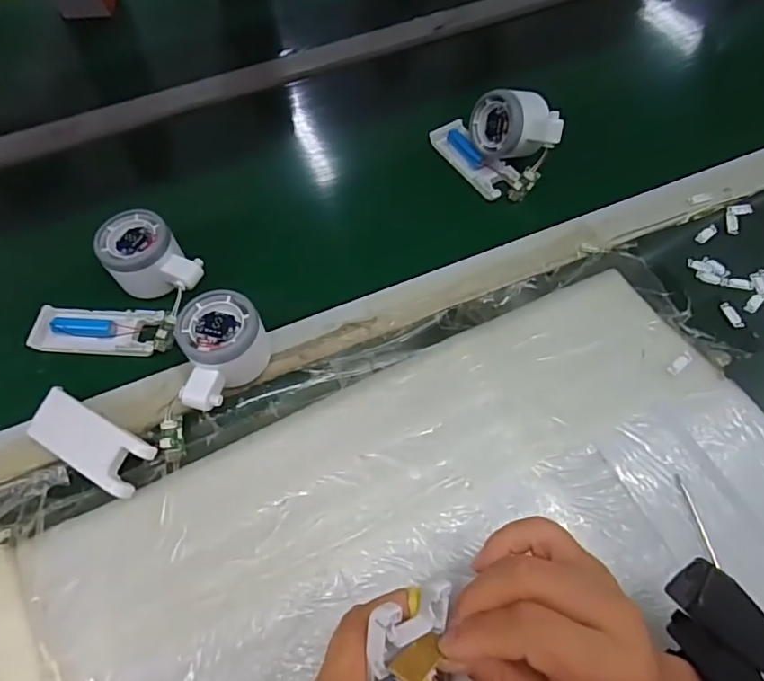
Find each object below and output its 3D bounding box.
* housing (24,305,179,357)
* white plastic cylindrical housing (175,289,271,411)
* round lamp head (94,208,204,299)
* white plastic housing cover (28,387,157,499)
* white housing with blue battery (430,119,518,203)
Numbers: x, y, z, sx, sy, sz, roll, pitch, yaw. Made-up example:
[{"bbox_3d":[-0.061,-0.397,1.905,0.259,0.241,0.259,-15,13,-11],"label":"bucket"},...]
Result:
[{"bbox_3d":[-0.229,-0.008,0.434,0.119,0.015,0.042,3,59,4],"label":"housing"},{"bbox_3d":[-0.116,0.010,0.392,0.062,0.050,0.083,-12,63,-3],"label":"white plastic cylindrical housing"},{"bbox_3d":[-0.197,-0.067,0.441,0.058,0.048,0.086,-40,68,-16],"label":"round lamp head"},{"bbox_3d":[-0.211,0.073,0.377,0.098,0.022,0.039,26,63,16],"label":"white plastic housing cover"},{"bbox_3d":[0.091,-0.180,0.518,0.040,0.016,0.104,-29,65,-12],"label":"white housing with blue battery"}]

